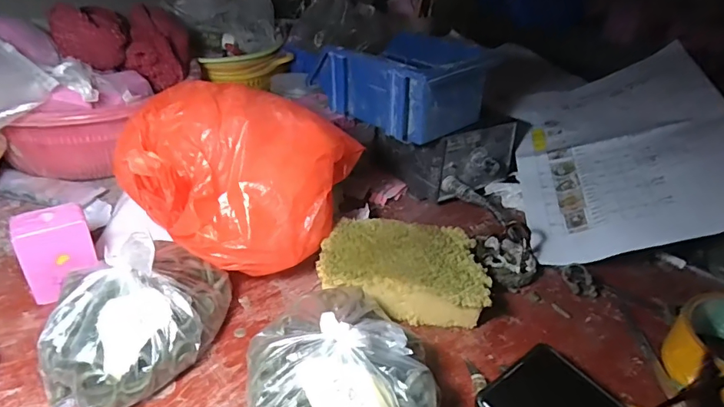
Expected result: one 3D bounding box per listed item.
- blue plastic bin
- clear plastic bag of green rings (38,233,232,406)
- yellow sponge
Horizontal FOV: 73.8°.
[{"bbox_3d":[0.041,-0.137,0.528,0.123,0.076,0.173,-24,43,-36],"label":"blue plastic bin"},{"bbox_3d":[-0.161,0.079,0.337,0.102,0.066,0.123,10,34,8],"label":"clear plastic bag of green rings"},{"bbox_3d":[0.035,0.058,0.418,0.137,0.042,0.092,5,33,0],"label":"yellow sponge"}]

